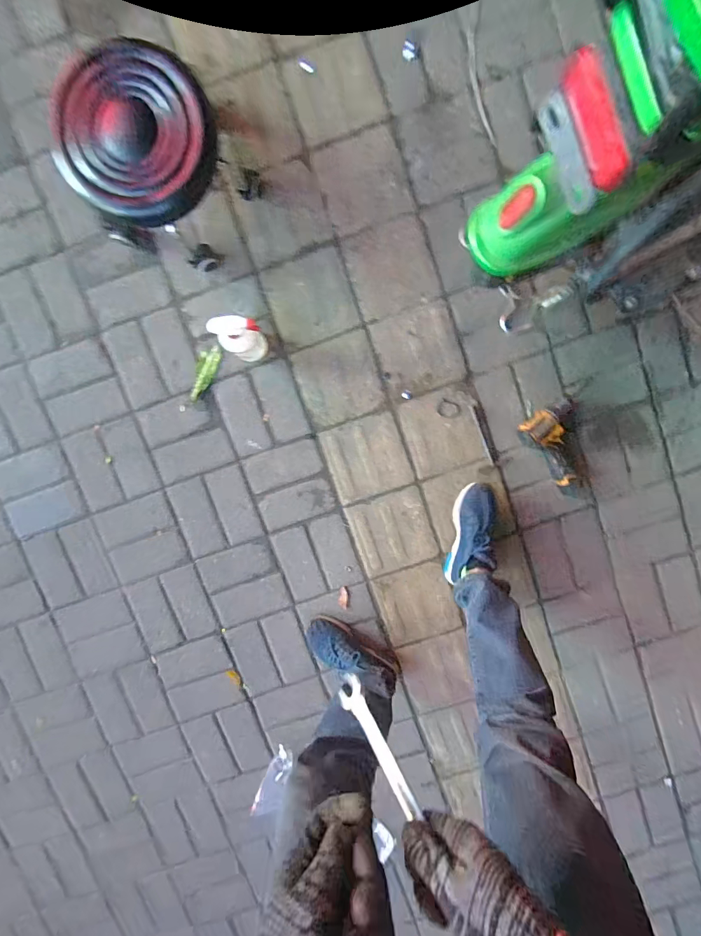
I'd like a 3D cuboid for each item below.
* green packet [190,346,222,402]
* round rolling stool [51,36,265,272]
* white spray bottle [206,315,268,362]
[{"bbox_3d":[-0.351,-0.225,0.909,0.047,0.012,0.134,28,95,-3],"label":"green packet"},{"bbox_3d":[-0.379,-0.606,0.776,0.281,0.205,0.285,0,96,0],"label":"round rolling stool"},{"bbox_3d":[-0.232,-0.272,0.808,0.092,0.193,0.075,22,96,-2],"label":"white spray bottle"}]

